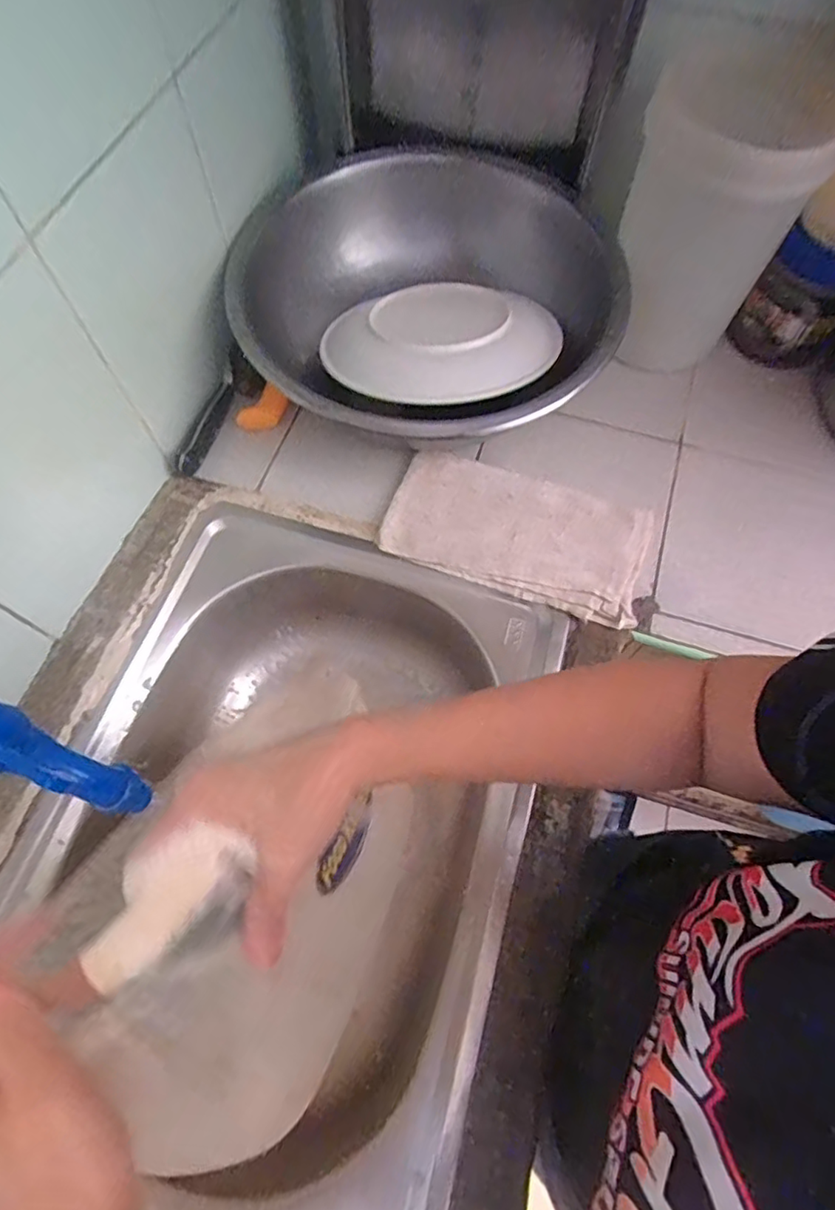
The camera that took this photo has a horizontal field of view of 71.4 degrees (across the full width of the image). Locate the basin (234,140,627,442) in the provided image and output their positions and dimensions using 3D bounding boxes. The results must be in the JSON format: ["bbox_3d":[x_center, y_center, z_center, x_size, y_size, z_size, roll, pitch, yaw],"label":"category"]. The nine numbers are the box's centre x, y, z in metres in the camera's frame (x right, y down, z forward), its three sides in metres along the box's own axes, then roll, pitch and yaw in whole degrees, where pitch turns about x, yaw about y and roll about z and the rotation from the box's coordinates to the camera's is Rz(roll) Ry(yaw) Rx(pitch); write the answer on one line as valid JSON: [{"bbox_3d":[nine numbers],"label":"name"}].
[{"bbox_3d":[-0.003,-0.295,0.595,0.365,0.135,0.365,1,66,-3],"label":"basin"}]

